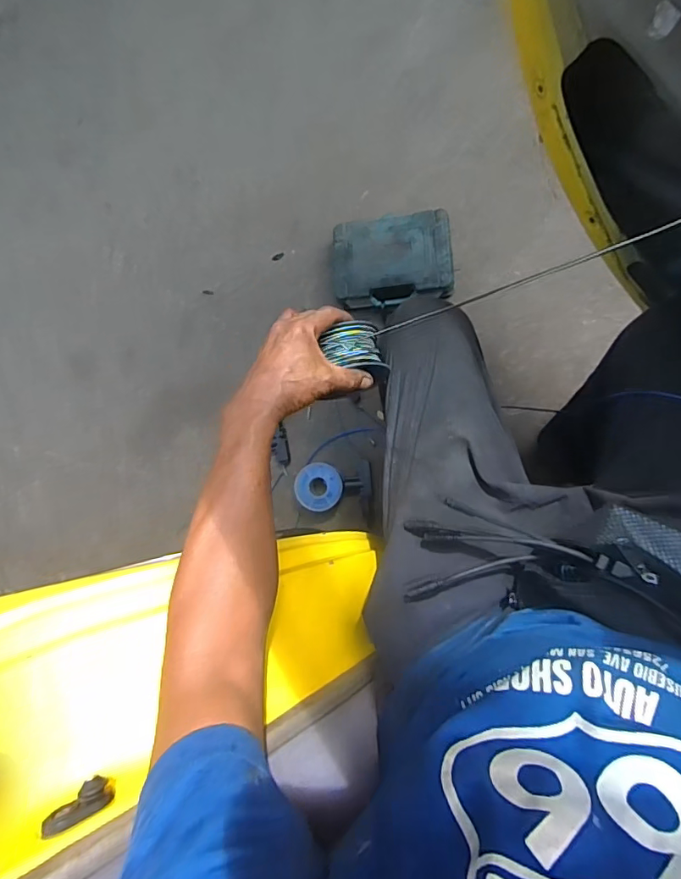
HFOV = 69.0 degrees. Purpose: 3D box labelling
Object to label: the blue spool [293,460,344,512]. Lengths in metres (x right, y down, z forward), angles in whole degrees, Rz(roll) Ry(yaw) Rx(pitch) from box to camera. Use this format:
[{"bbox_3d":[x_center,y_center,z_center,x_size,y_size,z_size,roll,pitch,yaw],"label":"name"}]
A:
[{"bbox_3d":[-0.044,0.099,1.039,0.100,0.046,0.098,-1,85,9],"label":"blue spool"}]

